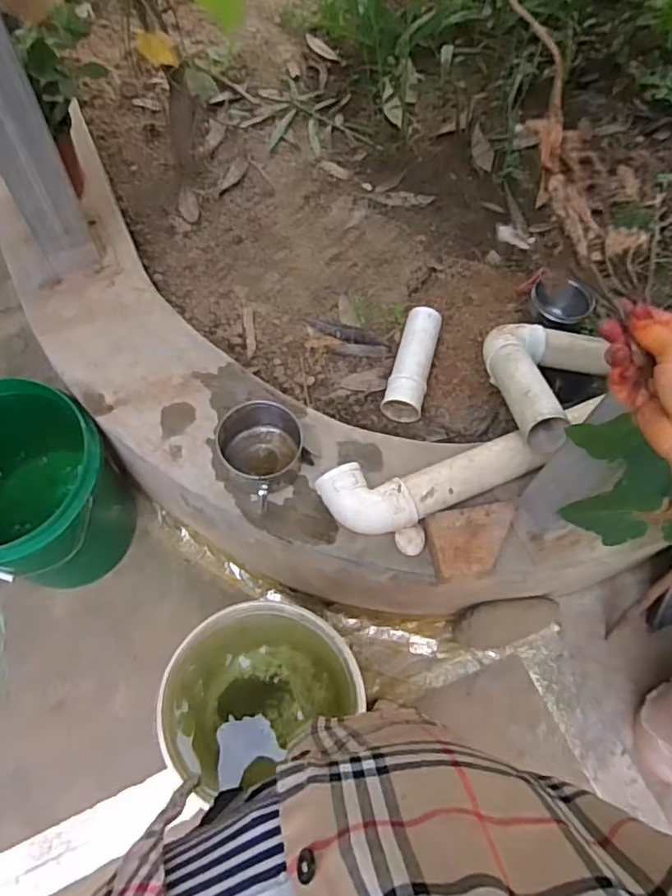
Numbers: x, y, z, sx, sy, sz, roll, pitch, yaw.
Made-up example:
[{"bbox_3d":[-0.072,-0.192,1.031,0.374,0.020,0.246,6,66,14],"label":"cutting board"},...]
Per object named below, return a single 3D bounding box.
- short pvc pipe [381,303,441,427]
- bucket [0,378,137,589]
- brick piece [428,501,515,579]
[{"bbox_3d":[0.164,-0.183,1.292,0.078,0.068,0.269,16,65,4],"label":"short pvc pipe"},{"bbox_3d":[-0.591,0.095,1.211,0.302,0.364,0.321,1,65,-3],"label":"bucket"},{"bbox_3d":[0.228,0.151,1.002,0.151,0.043,0.113,-8,66,-7],"label":"brick piece"}]

